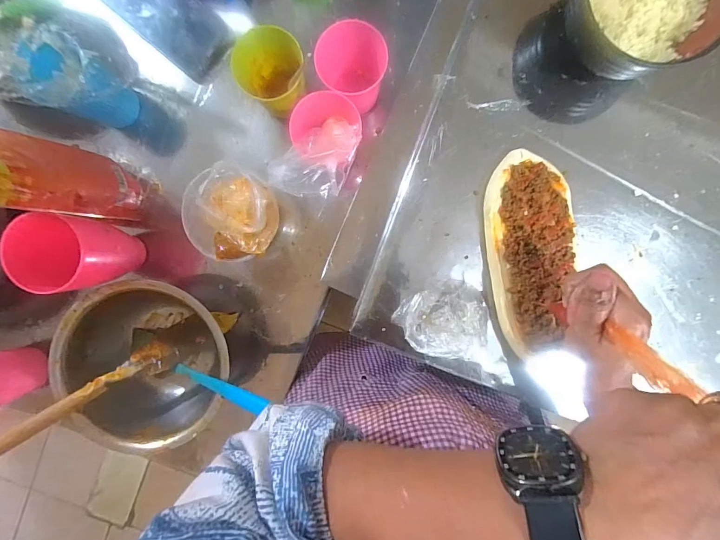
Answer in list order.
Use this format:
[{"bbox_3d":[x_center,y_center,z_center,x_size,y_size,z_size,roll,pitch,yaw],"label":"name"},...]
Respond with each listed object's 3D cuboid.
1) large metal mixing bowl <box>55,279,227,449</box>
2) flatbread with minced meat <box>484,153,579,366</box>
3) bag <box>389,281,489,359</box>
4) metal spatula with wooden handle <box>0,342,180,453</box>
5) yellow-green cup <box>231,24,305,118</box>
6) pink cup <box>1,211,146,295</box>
[{"bbox_3d":[-0.244,0.104,0.437,0.186,0.101,0.185,0,94,2],"label":"large metal mixing bowl"},{"bbox_3d":[0.181,-0.016,0.375,0.087,0.024,0.207,-3,93,2],"label":"flatbread with minced meat"},{"bbox_3d":[0.088,0.054,0.384,0.095,0.032,0.076,-6,93,2],"label":"bag"},{"bbox_3d":[-0.326,0.155,0.388,0.247,0.019,0.036,-32,92,-28],"label":"metal spatula with wooden handle"},{"bbox_3d":[-0.101,-0.232,0.419,0.070,0.073,0.085,6,94,2],"label":"yellow-green cup"},{"bbox_3d":[-0.314,-0.020,0.412,0.080,0.120,0.073,0,94,2],"label":"pink cup"}]

